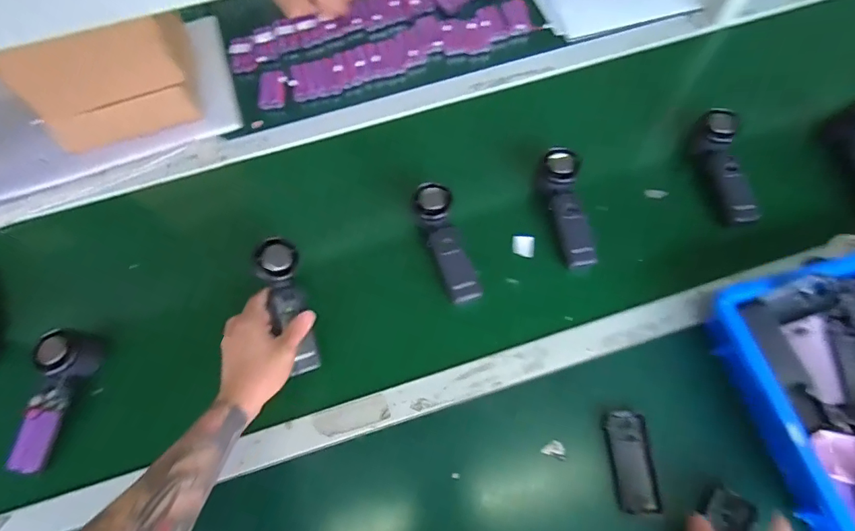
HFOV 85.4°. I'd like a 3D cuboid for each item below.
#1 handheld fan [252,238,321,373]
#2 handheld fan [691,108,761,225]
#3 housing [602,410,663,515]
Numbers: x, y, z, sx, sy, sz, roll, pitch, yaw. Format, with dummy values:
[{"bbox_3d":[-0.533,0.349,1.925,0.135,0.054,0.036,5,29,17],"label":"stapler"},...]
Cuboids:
[{"bbox_3d":[-0.166,0.048,0.559,0.047,0.038,0.160,-16,93,-5],"label":"handheld fan"},{"bbox_3d":[0.408,-0.133,0.631,0.048,0.042,0.156,-13,83,-3],"label":"handheld fan"},{"bbox_3d":[0.227,0.215,0.513,0.045,0.014,0.102,-2,65,2],"label":"housing"}]

